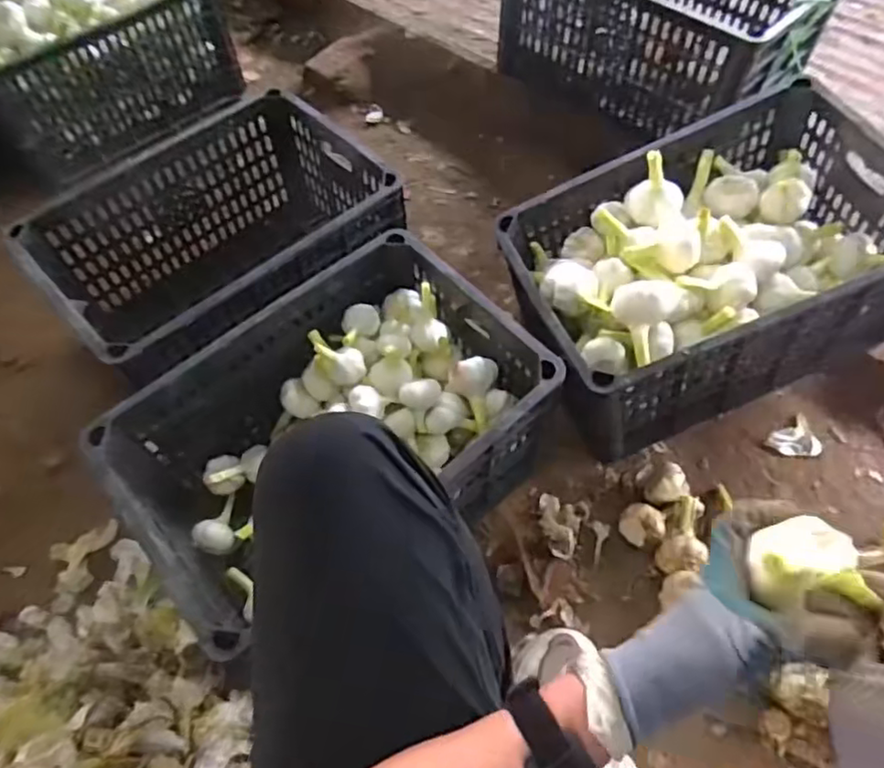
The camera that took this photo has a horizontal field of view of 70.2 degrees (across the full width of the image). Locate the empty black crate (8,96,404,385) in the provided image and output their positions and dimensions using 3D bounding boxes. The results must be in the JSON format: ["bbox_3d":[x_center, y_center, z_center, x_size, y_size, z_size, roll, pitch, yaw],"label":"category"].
[{"bbox_3d":[-0.300,-0.186,0.925,0.308,0.278,0.435,38,68,22],"label":"empty black crate"}]

